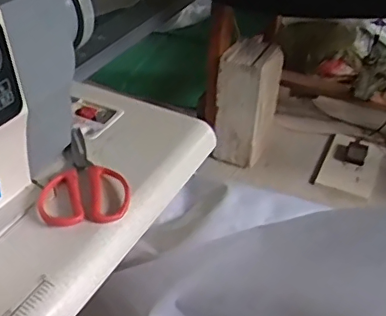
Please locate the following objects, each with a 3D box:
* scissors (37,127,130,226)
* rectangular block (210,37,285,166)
[{"bbox_3d":[-0.136,0.017,0.683,0.101,0.009,0.177,-5,38,-11],"label":"scissors"},{"bbox_3d":[0.172,-0.168,1.796,0.197,0.428,0.118,6,38,3],"label":"rectangular block"}]

